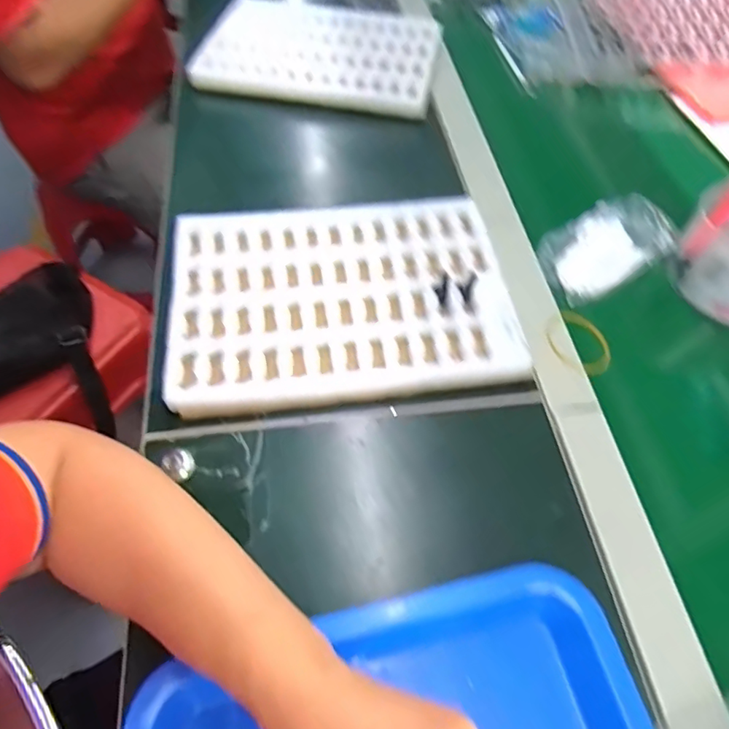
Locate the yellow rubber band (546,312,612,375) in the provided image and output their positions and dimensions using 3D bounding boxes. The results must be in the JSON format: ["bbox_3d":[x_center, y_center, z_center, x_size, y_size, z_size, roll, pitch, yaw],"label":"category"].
[{"bbox_3d":[0.176,-0.019,0.465,0.053,0.010,0.064,-1,54,-14],"label":"yellow rubber band"}]

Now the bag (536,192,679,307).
[{"bbox_3d":[0.221,-0.109,0.516,0.131,0.030,0.077,-23,61,-18],"label":"bag"}]

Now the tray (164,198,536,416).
[{"bbox_3d":[-0.019,-0.057,0.468,0.270,0.028,0.197,-5,57,-5],"label":"tray"}]

